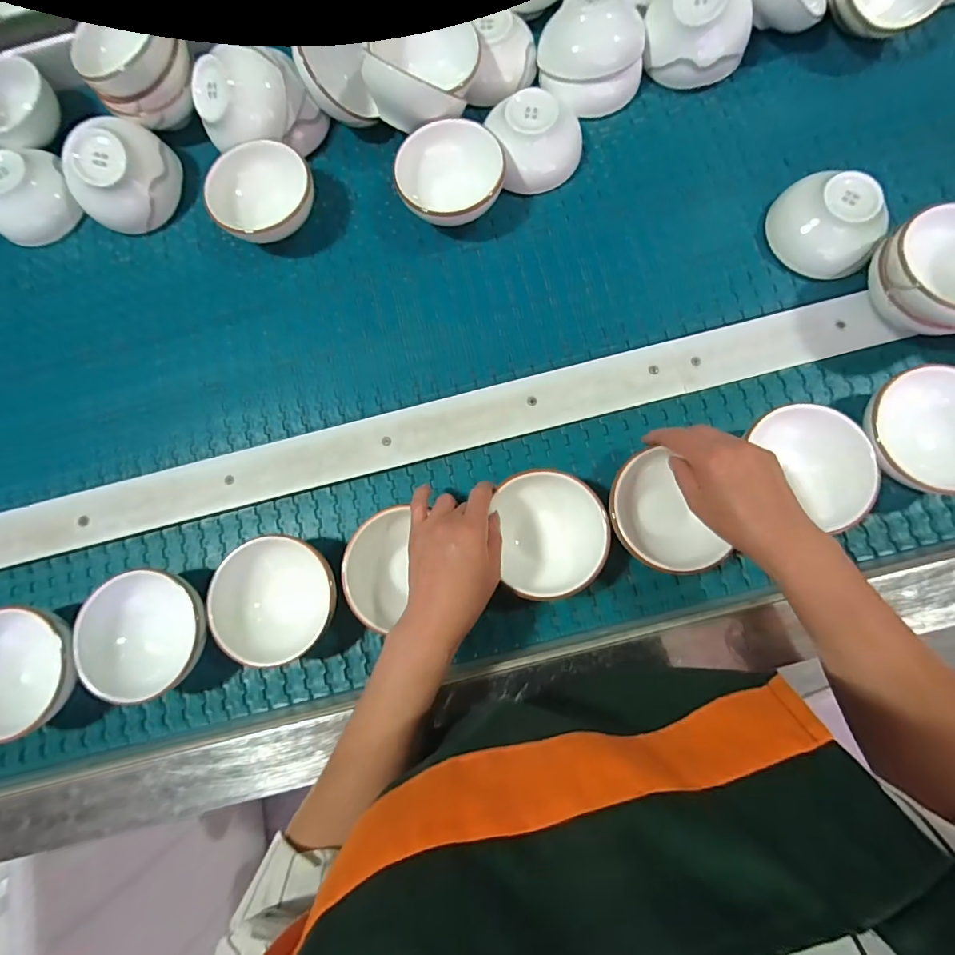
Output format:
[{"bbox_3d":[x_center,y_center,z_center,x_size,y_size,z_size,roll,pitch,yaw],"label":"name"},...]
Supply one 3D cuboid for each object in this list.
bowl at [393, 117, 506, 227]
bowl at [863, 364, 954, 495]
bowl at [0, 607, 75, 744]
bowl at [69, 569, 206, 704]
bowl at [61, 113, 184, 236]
[{"bbox_3d":[-0.027,-0.313,0.490,0.104,0.044,0.085,4,78,7],"label":"bowl"},{"bbox_3d":[0.390,-0.038,0.421,0.109,0.047,0.107,-1,77,6],"label":"bowl"},{"bbox_3d":[-0.399,0.169,0.427,0.111,0.048,0.105,-1,77,6],"label":"bowl"},{"bbox_3d":[-0.287,0.136,0.428,0.107,0.050,0.105,-1,77,6],"label":"bowl"},{"bbox_3d":[-0.380,-0.322,0.509,0.093,0.069,0.089,-2,84,4],"label":"bowl"}]

